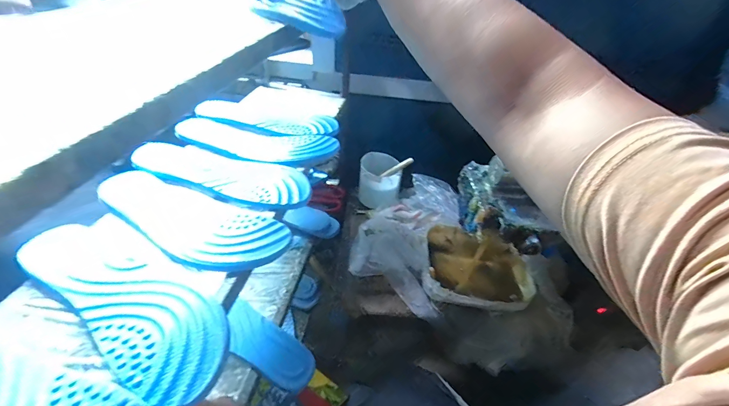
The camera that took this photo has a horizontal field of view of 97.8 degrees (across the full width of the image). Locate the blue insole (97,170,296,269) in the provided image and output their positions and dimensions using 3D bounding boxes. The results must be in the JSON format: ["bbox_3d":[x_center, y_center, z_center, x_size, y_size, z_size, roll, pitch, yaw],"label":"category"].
[{"bbox_3d":[-0.214,0.018,0.383,0.252,0.014,0.093,20,44,16],"label":"blue insole"}]

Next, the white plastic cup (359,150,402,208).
[{"bbox_3d":[0.037,-0.049,0.707,0.094,0.082,0.105,9,40,3],"label":"white plastic cup"}]

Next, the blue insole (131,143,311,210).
[{"bbox_3d":[-0.199,-0.048,0.456,0.265,0.012,0.090,16,41,11],"label":"blue insole"}]

